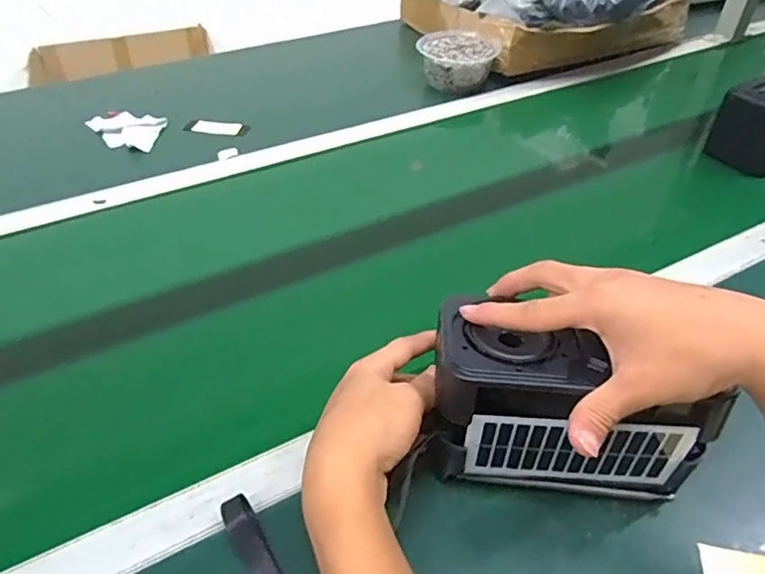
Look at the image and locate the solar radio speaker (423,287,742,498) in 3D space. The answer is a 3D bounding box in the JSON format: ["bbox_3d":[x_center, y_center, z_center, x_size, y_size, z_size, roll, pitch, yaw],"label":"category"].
[{"bbox_3d":[0.120,0.078,0.370,0.174,0.104,0.075,6,44,5],"label":"solar radio speaker"}]

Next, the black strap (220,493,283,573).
[{"bbox_3d":[-0.077,0.174,0.350,0.020,0.022,0.093,-25,47,-25],"label":"black strap"}]

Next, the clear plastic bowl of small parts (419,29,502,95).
[{"bbox_3d":[0.126,-0.379,0.928,0.130,0.061,0.127,10,43,12],"label":"clear plastic bowl of small parts"}]

